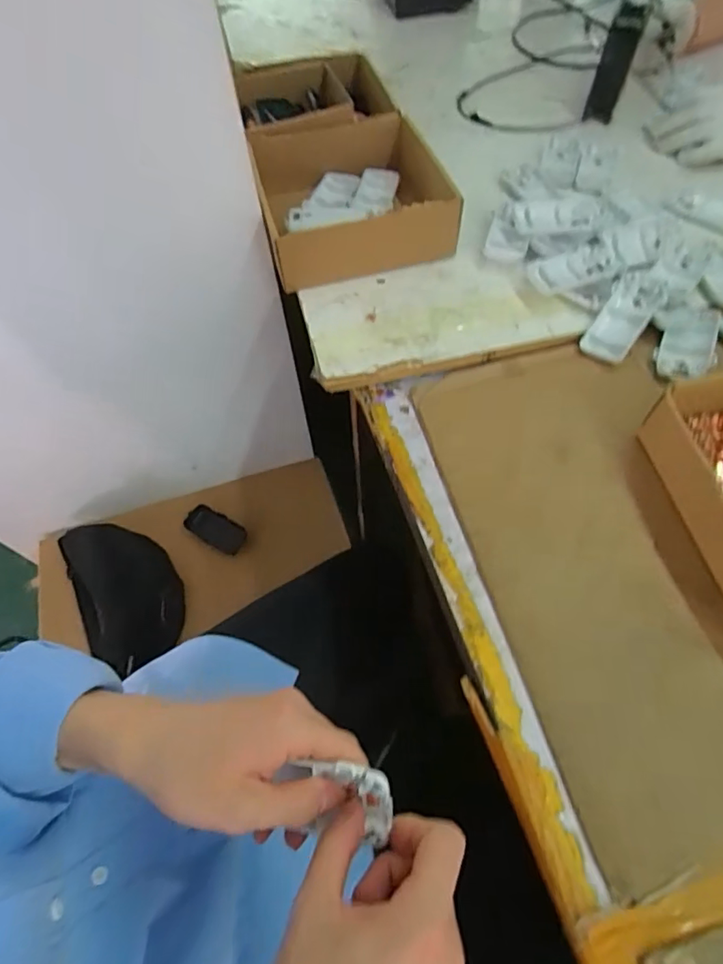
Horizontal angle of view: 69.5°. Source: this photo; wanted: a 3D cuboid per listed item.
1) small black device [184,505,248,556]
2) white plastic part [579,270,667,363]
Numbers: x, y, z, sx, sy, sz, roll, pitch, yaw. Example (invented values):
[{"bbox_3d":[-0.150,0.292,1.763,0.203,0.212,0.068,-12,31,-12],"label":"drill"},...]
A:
[{"bbox_3d":[-0.250,0.079,0.891,0.104,0.036,0.054,27,65,17],"label":"small black device"},{"bbox_3d":[0.266,-0.168,0.525,0.045,0.019,0.102,33,88,18],"label":"white plastic part"}]

